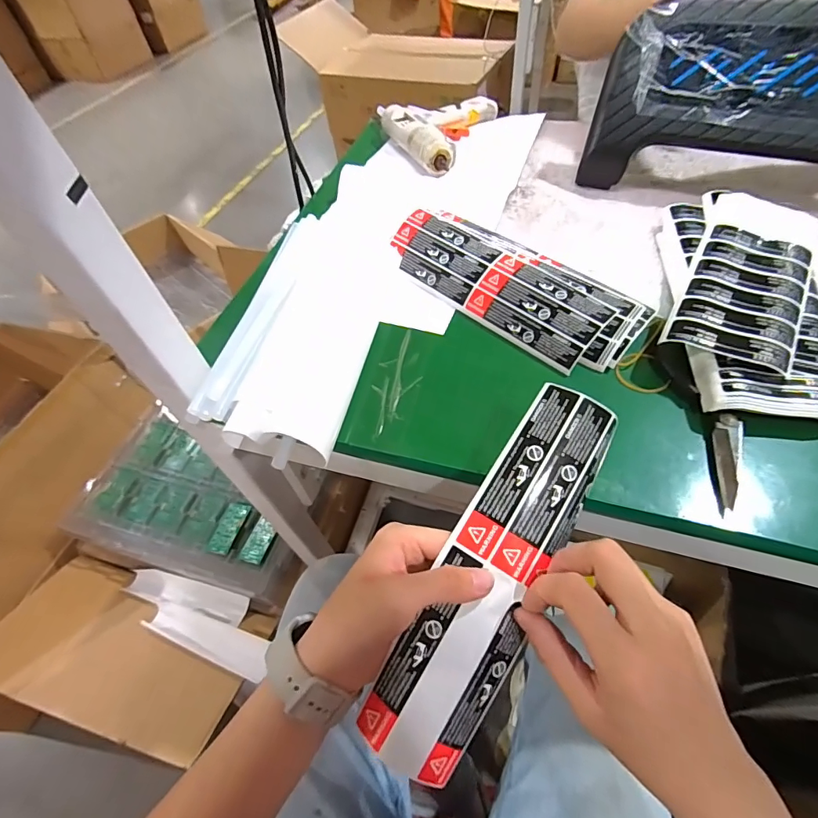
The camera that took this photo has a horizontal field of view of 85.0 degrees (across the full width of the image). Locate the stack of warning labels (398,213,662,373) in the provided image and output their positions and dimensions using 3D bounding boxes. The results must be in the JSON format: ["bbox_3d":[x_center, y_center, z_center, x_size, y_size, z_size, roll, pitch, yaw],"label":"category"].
[{"bbox_3d":[0.094,-0.124,0.434,0.091,0.037,0.255,-40,60,-21],"label":"stack of warning labels"}]

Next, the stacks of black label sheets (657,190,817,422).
[{"bbox_3d":[0.295,-0.102,0.392,0.131,0.034,0.261,13,56,15],"label":"stacks of black label sheets"}]

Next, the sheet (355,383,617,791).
[{"bbox_3d":[0.054,0.098,0.272,0.062,0.012,0.238,29,82,7],"label":"sheet"}]

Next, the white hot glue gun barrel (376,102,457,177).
[{"bbox_3d":[0.007,-0.388,0.628,0.051,0.036,0.198,-23,55,-11],"label":"white hot glue gun barrel"}]

